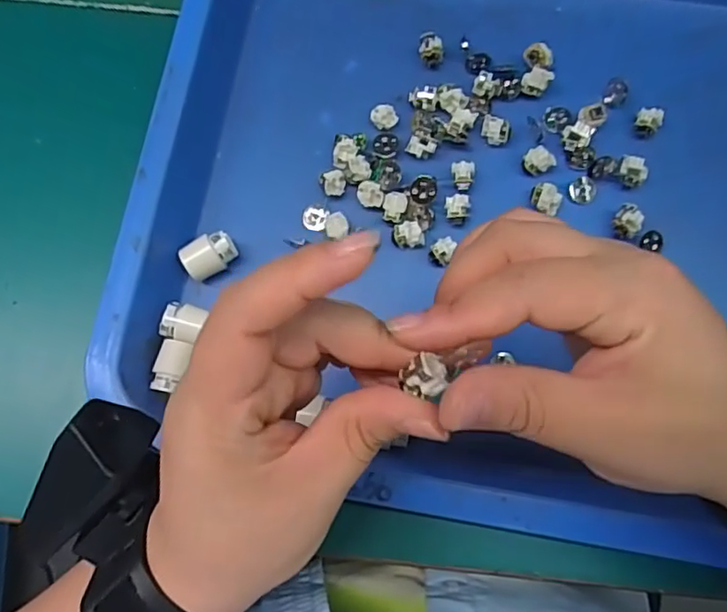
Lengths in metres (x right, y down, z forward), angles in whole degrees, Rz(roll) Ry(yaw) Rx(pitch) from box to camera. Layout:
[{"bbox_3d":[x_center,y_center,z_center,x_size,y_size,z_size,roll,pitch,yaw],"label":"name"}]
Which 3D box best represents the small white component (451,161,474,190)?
[{"bbox_3d":[0.054,-0.072,0.331,0.012,0.010,0.016,5,76,0],"label":"small white component"}]

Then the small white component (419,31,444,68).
[{"bbox_3d":[0.040,-0.150,0.355,0.015,0.016,0.016,12,76,1],"label":"small white component"}]

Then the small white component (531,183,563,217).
[{"bbox_3d":[0.100,-0.059,0.326,0.016,0.007,0.015,17,76,2],"label":"small white component"}]

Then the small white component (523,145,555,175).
[{"bbox_3d":[0.097,-0.080,0.332,0.016,0.007,0.014,-29,79,-8],"label":"small white component"}]

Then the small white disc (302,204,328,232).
[{"bbox_3d":[-0.027,-0.050,0.339,0.015,0.004,0.015,0,76,-2],"label":"small white disc"}]

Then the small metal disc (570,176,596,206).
[{"bbox_3d":[0.122,-0.064,0.333,0.015,0.006,0.016,0,76,-2],"label":"small metal disc"}]

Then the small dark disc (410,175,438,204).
[{"bbox_3d":[0.033,-0.063,0.327,0.015,0.005,0.015,0,76,-2],"label":"small dark disc"}]

